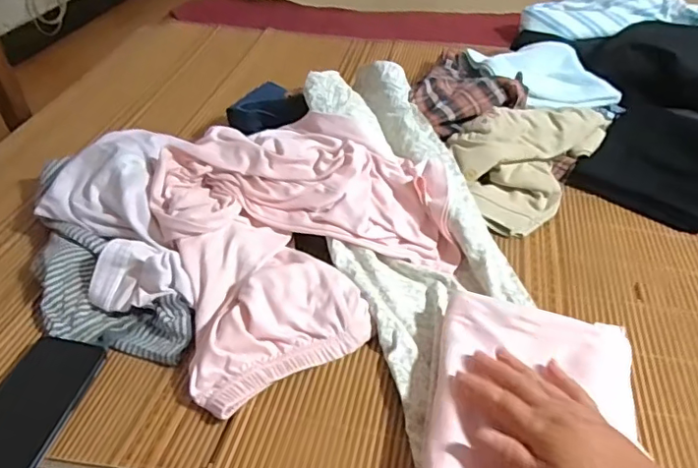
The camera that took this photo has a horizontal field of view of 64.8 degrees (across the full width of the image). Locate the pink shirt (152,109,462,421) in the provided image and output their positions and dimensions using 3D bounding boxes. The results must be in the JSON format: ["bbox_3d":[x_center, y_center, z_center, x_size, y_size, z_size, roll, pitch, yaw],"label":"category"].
[{"bbox_3d":[-0.044,-0.011,0.660,0.332,0.085,0.359,-15,43,-15],"label":"pink shirt"}]

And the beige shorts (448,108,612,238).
[{"bbox_3d":[0.247,-0.122,0.788,0.163,0.077,0.291,25,48,27],"label":"beige shorts"}]

